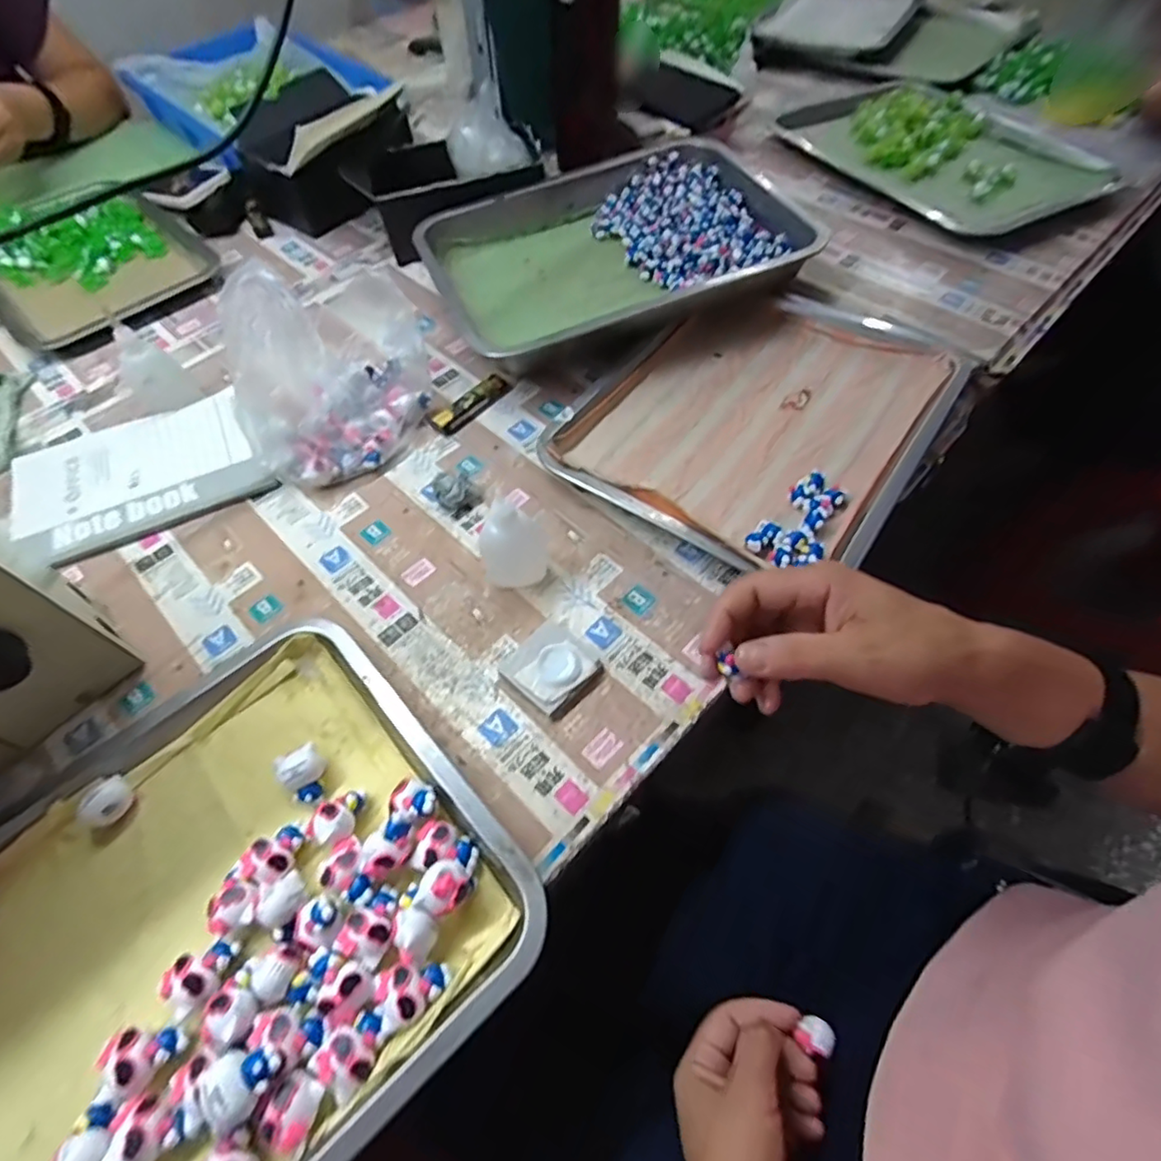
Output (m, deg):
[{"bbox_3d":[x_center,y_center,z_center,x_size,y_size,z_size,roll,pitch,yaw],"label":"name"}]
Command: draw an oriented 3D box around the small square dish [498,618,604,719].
[{"bbox_3d":[-0.020,0.056,0.391,0.052,0.015,0.051,38,67,22],"label":"small square dish"}]

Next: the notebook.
[{"bbox_3d":[-0.372,-0.093,0.503,0.188,0.010,0.138,-26,61,-14],"label":"notebook"}]

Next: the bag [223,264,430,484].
[{"bbox_3d":[-0.208,-0.177,0.499,0.159,0.104,0.157,-19,60,-10],"label":"bag"}]

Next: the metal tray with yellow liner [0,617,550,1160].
[{"bbox_3d":[-0.205,0.187,0.308,0.313,0.033,0.266,-40,65,-20],"label":"metal tray with yellow liner"}]

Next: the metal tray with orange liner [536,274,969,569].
[{"bbox_3d":[0.149,-0.143,0.507,0.259,0.032,0.297,31,64,19],"label":"metal tray with orange liner"}]

